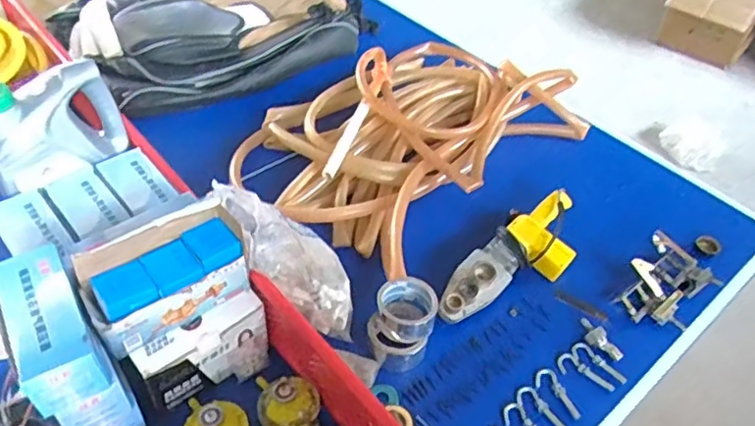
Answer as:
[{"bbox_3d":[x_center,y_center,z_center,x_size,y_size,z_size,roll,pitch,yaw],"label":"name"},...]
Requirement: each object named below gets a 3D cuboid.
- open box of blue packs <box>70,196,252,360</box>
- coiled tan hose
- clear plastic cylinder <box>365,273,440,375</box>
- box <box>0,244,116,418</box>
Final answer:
[{"bbox_3d":[-0.268,0.071,0.793,0.201,0.139,0.086,-27,51,-27],"label":"open box of blue packs"},{"bbox_3d":[0.067,-0.178,1.231,0.439,0.091,0.630,33,51,25],"label":"coiled tan hose"},{"bbox_3d":[0.039,0.163,0.926,0.088,0.088,0.112,18,46,13],"label":"clear plastic cylinder"},{"bbox_3d":[-0.384,0.129,0.721,0.078,0.066,0.187,-24,49,-25],"label":"box"}]

